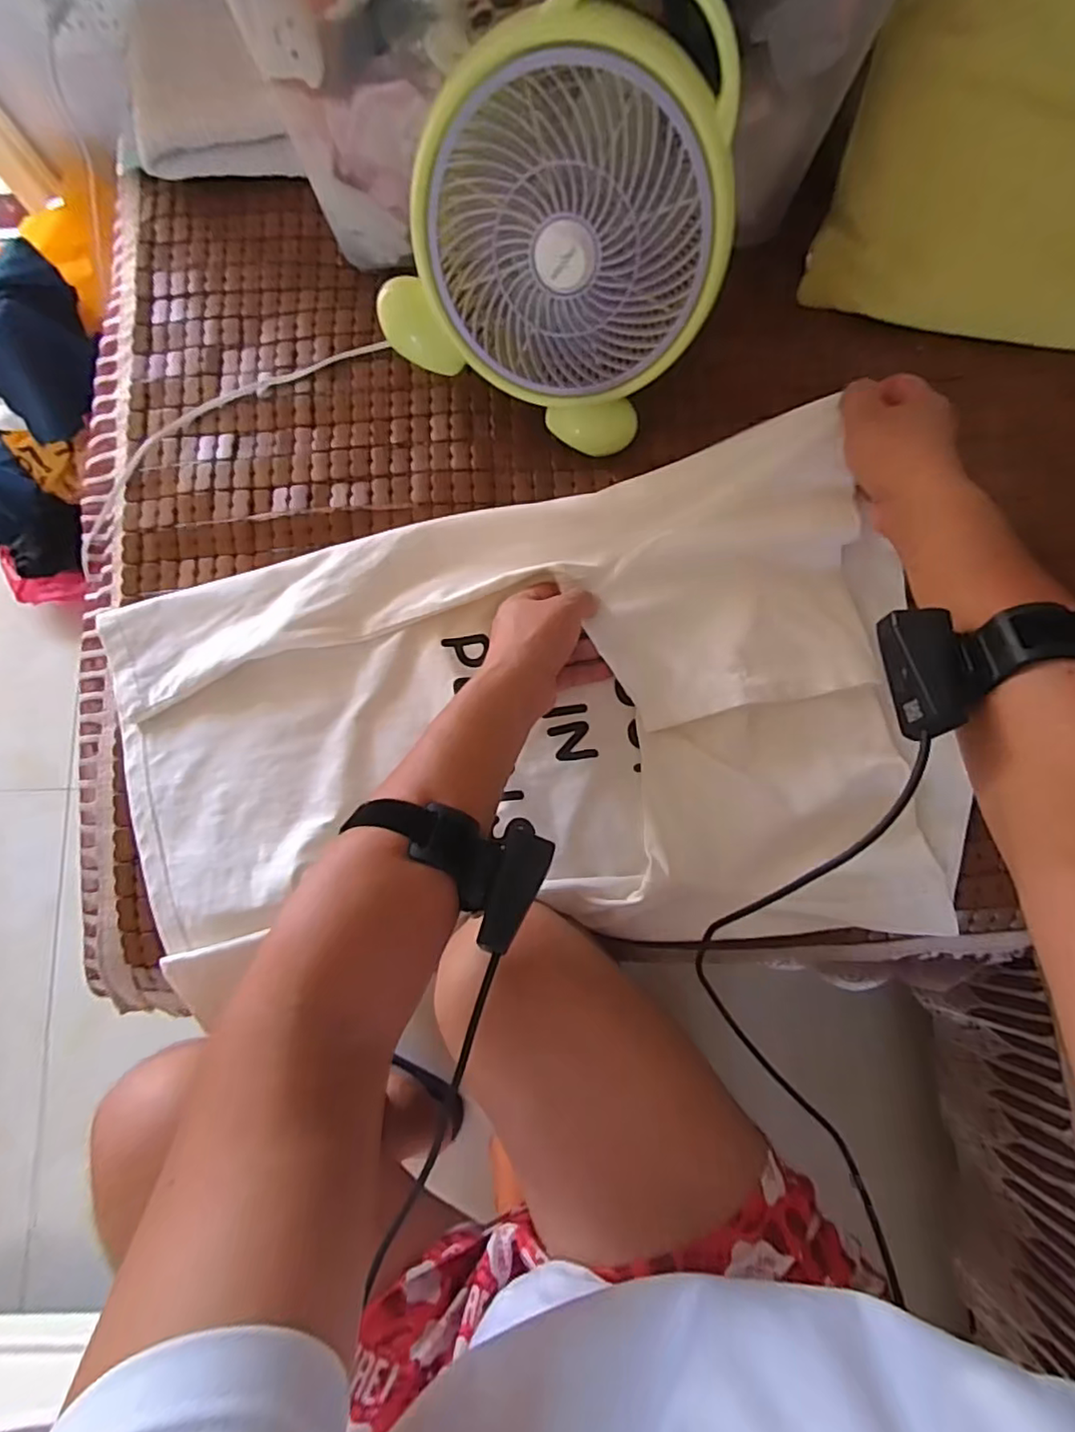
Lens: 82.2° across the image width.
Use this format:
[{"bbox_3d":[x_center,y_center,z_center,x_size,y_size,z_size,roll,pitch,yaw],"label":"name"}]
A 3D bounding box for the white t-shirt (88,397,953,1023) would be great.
[{"bbox_3d":[-0.013,0.026,0.494,0.634,0.066,0.390,-16,81,3],"label":"white t-shirt"}]

